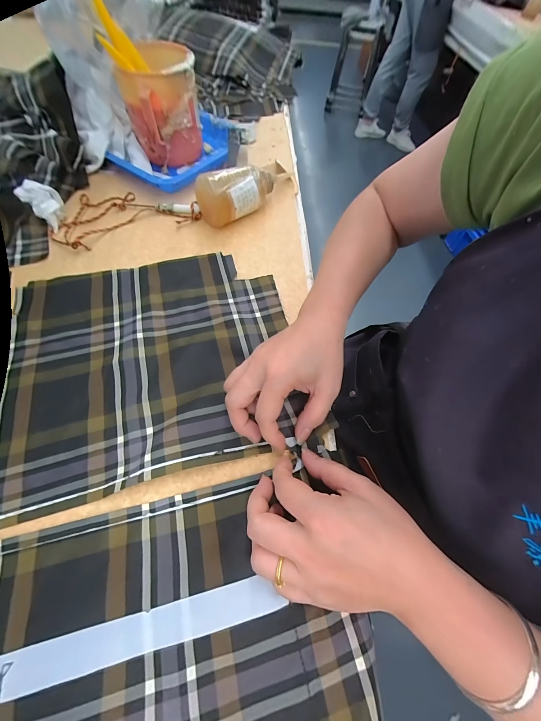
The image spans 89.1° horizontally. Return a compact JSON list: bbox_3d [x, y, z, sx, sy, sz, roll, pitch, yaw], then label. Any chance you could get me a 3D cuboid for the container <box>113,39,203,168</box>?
[{"bbox_3d":[-0.170,-0.402,0.441,0.109,0.118,0.114,-20,64,-13],"label":"container"}]

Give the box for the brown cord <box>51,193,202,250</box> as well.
[{"bbox_3d":[-0.217,-0.223,0.414,0.206,0.018,0.111,-20,63,-13],"label":"brown cord"}]

